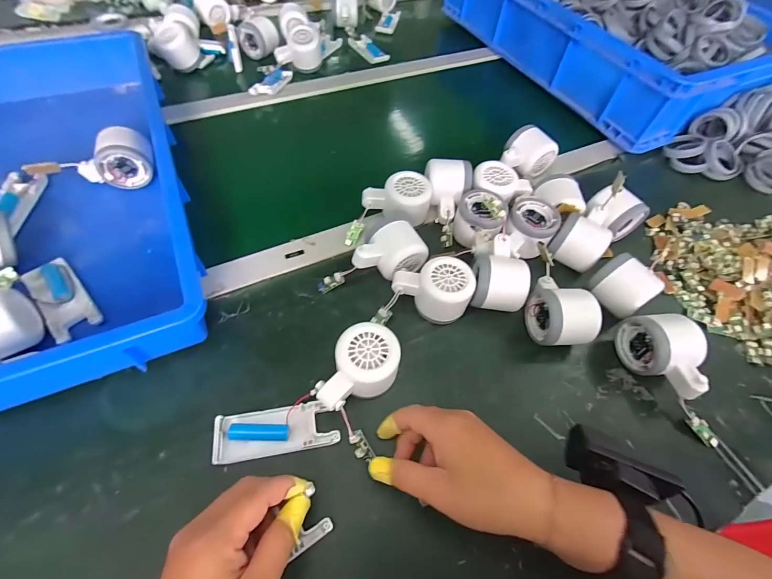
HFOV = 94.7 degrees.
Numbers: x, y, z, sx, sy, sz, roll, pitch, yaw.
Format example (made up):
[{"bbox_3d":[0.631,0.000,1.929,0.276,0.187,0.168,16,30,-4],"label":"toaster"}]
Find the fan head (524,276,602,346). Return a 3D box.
[{"bbox_3d":[0.186,0.021,0.386,0.055,0.056,0.082,1,57,-4],"label":"fan head"}]

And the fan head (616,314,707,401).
[{"bbox_3d":[0.280,0.066,0.359,0.051,0.055,0.085,0,57,-5],"label":"fan head"}]

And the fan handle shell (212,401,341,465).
[{"bbox_3d":[-0.097,0.125,0.318,0.102,0.018,0.040,-7,58,-9],"label":"fan handle shell"}]

